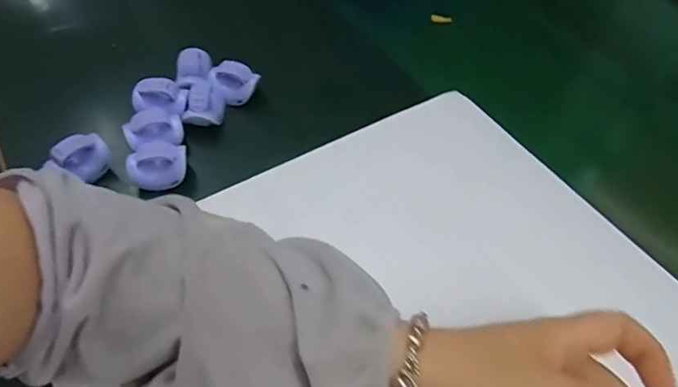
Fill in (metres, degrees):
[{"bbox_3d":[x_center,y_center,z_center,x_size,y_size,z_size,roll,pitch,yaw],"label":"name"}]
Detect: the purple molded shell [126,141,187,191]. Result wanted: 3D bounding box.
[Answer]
[{"bbox_3d":[-0.130,-0.021,0.367,0.040,0.022,0.029,-9,53,-13],"label":"purple molded shell"}]

